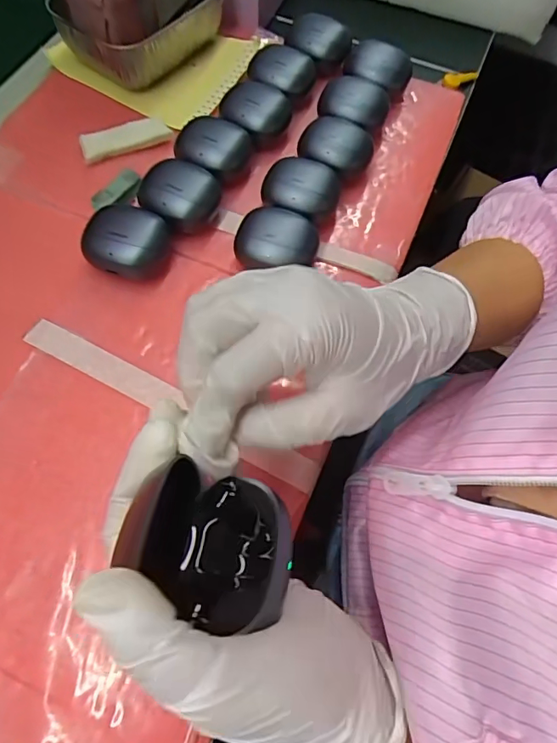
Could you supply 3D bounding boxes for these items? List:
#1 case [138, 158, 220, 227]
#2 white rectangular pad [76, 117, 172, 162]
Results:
[{"bbox_3d":[-0.072,-0.127,0.349,0.050,0.029,0.049,35,70,12],"label":"case"},{"bbox_3d":[-0.121,-0.184,0.378,0.069,0.015,0.020,-20,69,-11],"label":"white rectangular pad"}]

